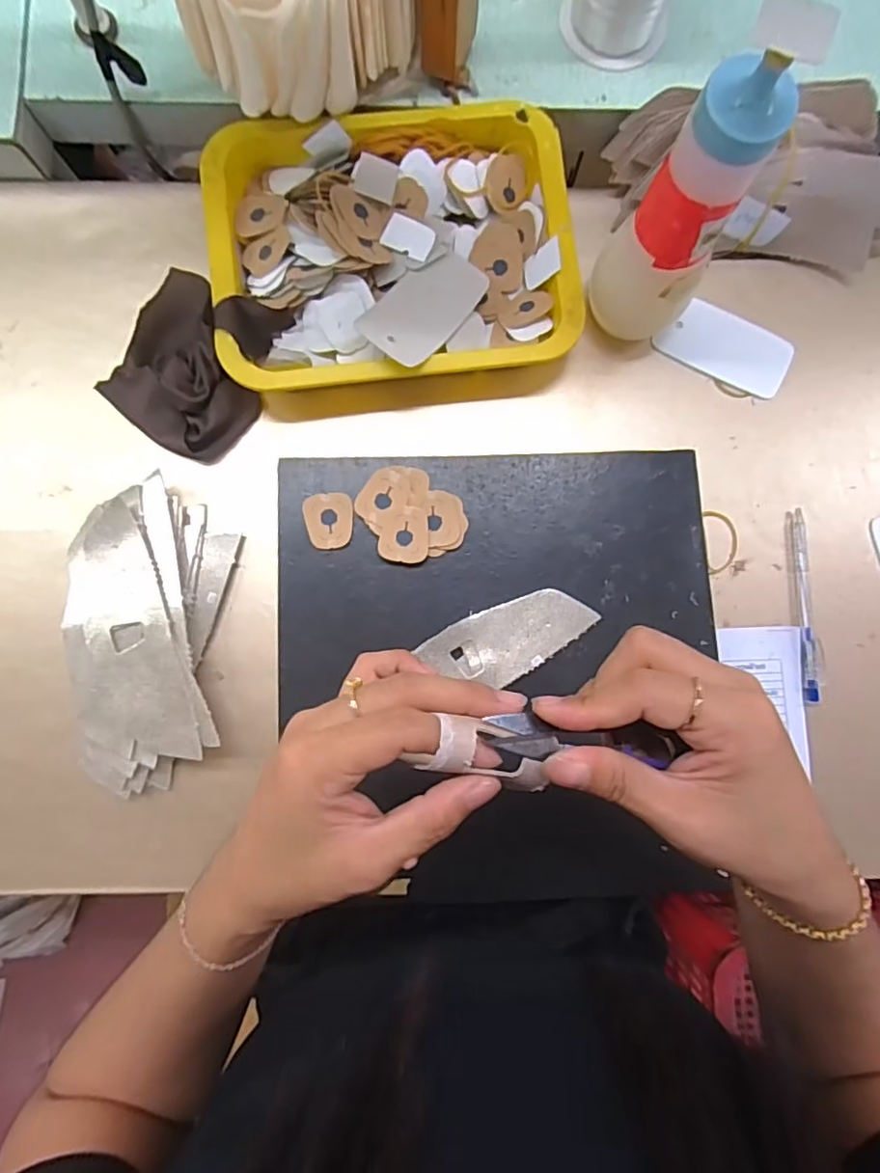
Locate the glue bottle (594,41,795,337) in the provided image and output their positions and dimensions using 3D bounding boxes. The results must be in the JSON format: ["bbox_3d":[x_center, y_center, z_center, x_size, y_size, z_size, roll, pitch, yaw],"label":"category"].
[{"bbox_3d":[0.141,-0.214,0.360,0.065,0.186,0.053,33,85,1],"label":"glue bottle"}]

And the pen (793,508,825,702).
[{"bbox_3d":[0.271,0.014,0.430,0.013,0.013,0.139,-1,85,-1],"label":"pen"}]

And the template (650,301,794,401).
[{"bbox_3d":[0.220,-0.184,0.448,0.098,0.007,0.050,25,98,0],"label":"template"}]

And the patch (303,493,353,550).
[{"bbox_3d":[-0.077,-0.045,0.405,0.034,0.004,0.038,-4,85,-1],"label":"patch"}]

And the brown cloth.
[{"bbox_3d":[-0.180,-0.162,0.420,0.105,0.039,0.121,32,85,1],"label":"brown cloth"}]

